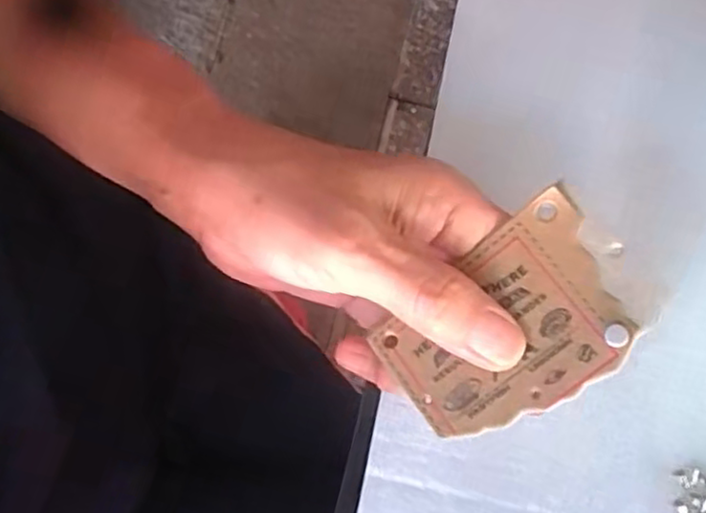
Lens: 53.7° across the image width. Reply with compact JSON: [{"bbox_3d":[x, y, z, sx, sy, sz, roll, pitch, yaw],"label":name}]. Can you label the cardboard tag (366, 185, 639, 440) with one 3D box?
[{"bbox_3d":[0.049,0.023,0.222,0.077,0.004,0.055,-37,71,9],"label":"cardboard tag"}]

